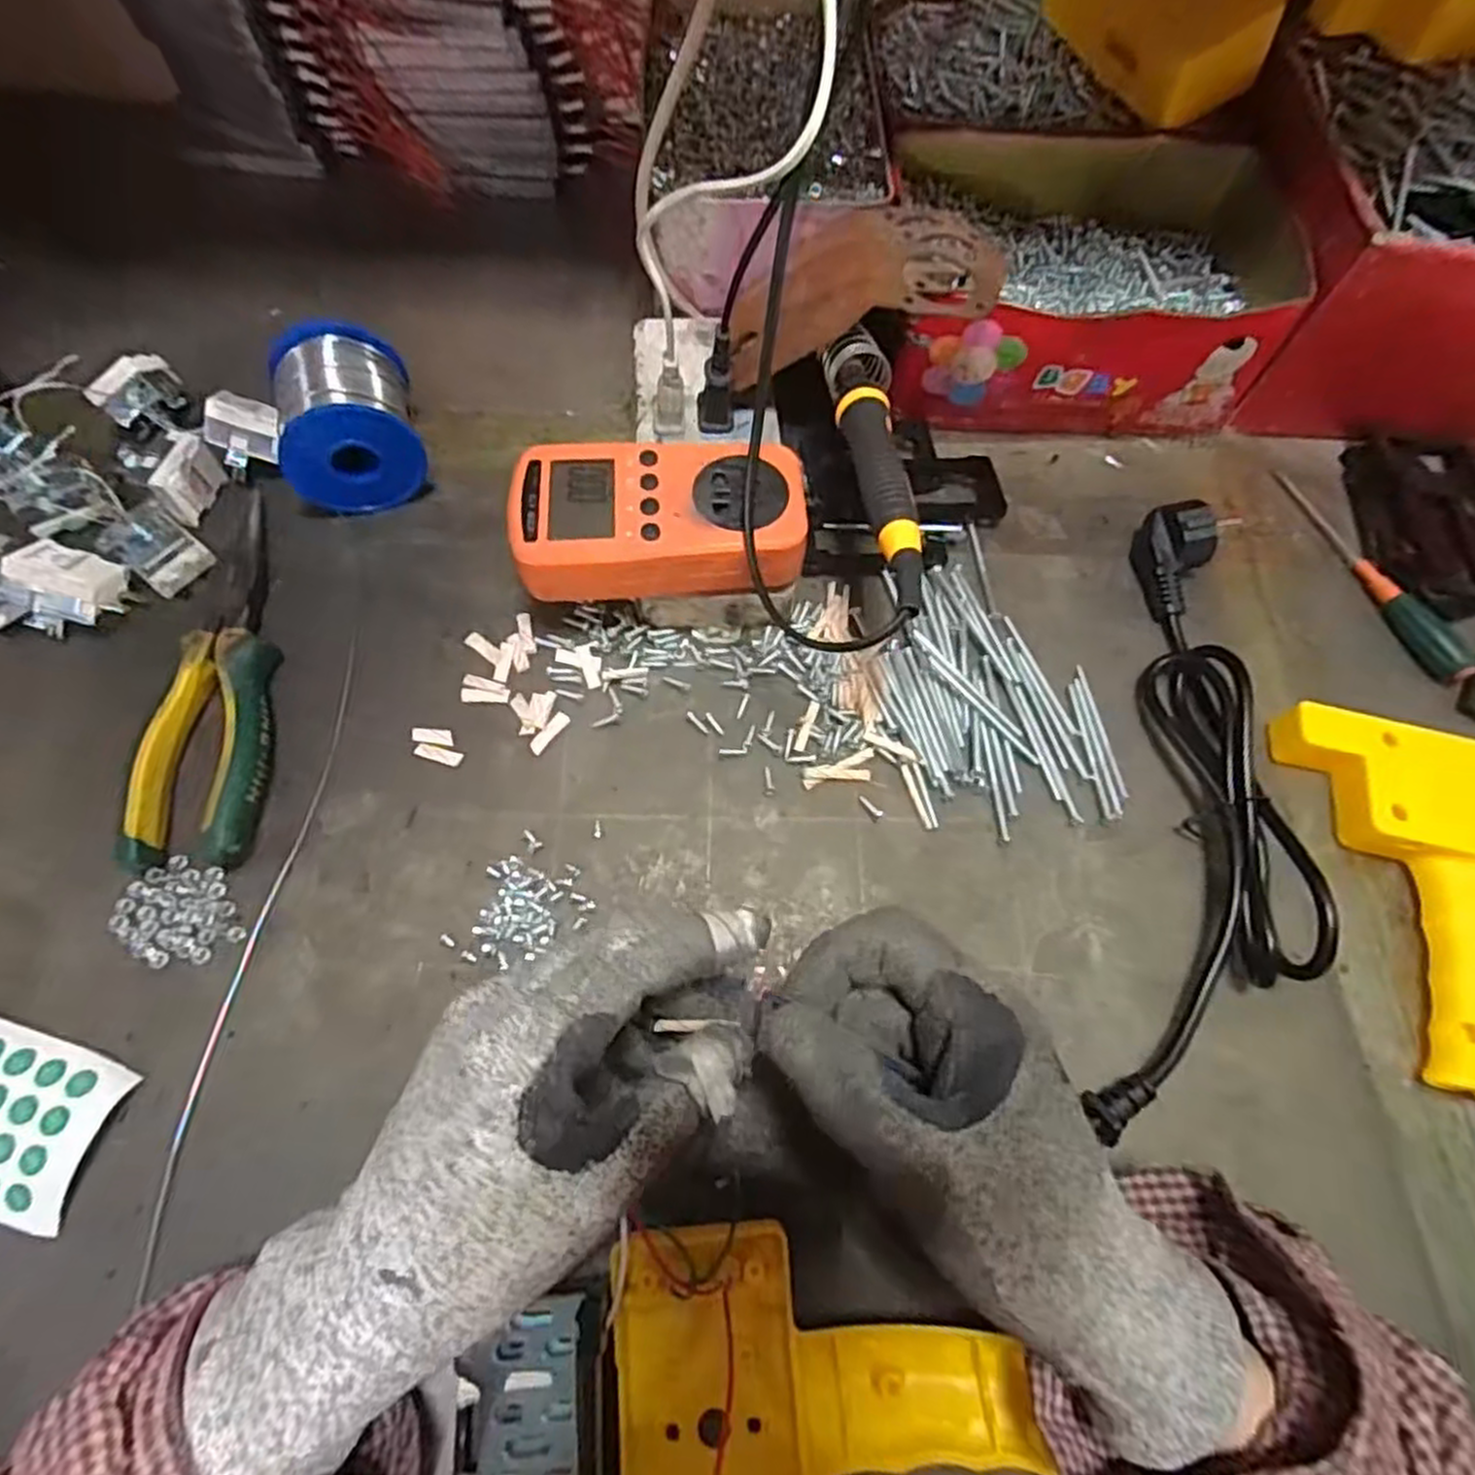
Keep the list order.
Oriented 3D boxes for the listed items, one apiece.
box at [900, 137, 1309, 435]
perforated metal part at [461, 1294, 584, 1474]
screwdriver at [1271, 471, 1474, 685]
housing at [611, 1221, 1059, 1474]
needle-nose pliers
[{"bbox_3d":[0.192,-0.259,0.440,0.206,0.078,0.160,4,66,-1],"label":"box"},{"bbox_3d":[-0.067,0.220,0.235,0.038,0.009,0.072,-3,67,-4],"label":"perforated metal part"},{"bbox_3d":[0.340,-0.092,0.408,0.020,0.014,0.143,-19,69,-11],"label":"screwdriver"},{"bbox_3d":[0.027,0.227,0.248,0.129,0.031,0.122,-5,67,-5],"label":"housing"},{"bbox_3d":[-0.233,-0.034,0.353,0.045,0.023,0.187,-1,67,-3],"label":"needle-nose pliers"}]

